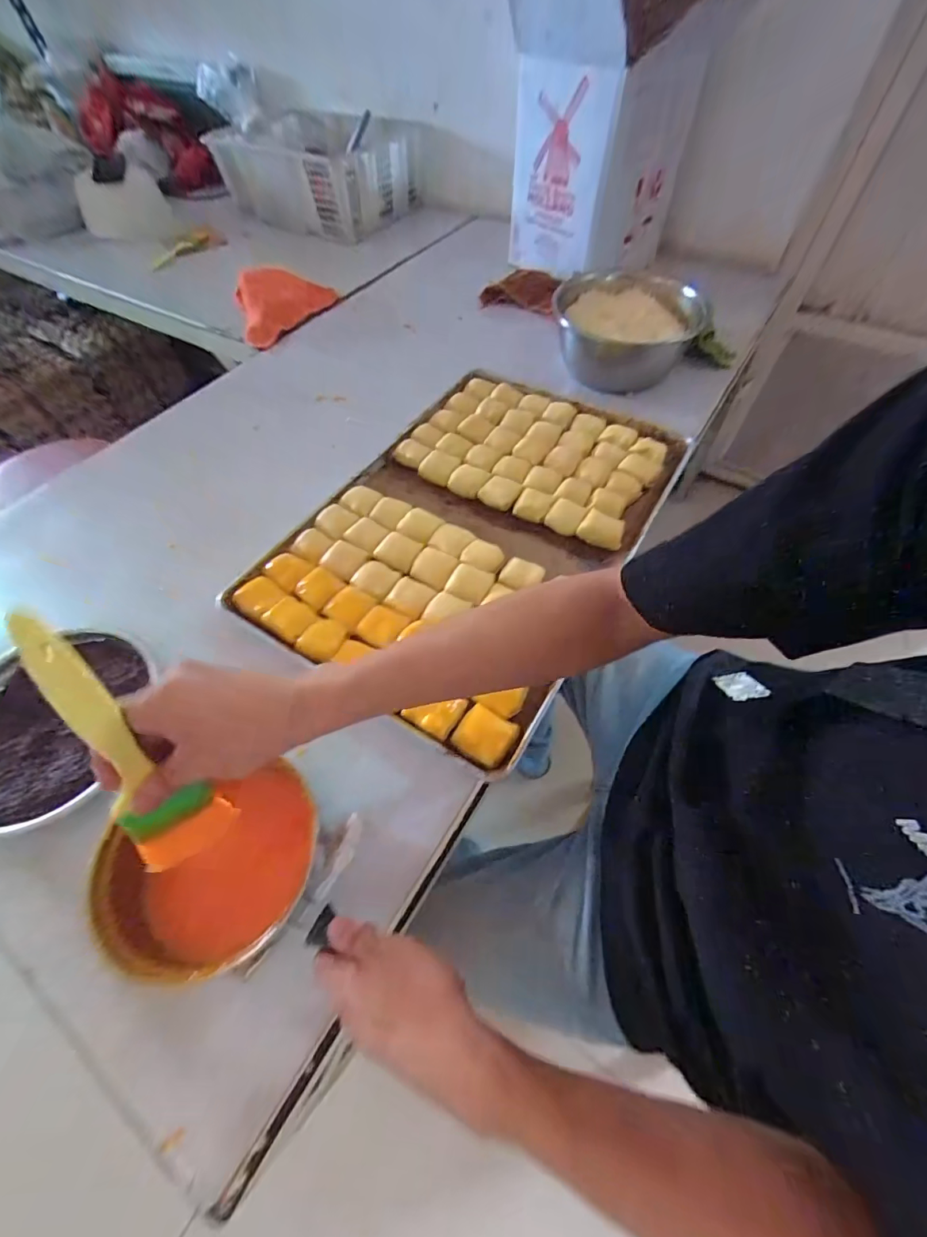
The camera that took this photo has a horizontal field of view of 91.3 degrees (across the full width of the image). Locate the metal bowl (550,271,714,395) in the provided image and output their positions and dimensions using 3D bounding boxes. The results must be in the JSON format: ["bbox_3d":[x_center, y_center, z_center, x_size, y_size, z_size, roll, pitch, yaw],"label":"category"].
[{"bbox_3d":[0.278,-0.498,0.791,0.234,0.121,0.281,13,59,9],"label":"metal bowl"}]

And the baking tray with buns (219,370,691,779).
[{"bbox_3d":[0.022,-0.139,0.621,0.394,0.045,0.583,28,62,18],"label":"baking tray with buns"}]

